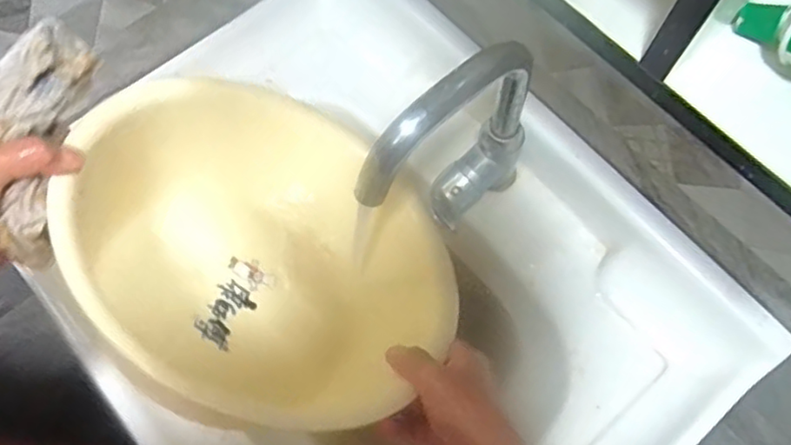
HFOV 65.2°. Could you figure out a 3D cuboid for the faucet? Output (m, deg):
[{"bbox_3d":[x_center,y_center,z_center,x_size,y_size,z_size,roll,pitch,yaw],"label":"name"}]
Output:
[{"bbox_3d":[0.043,-0.047,0.505,0.170,0.219,0.039,-38,74,-14],"label":"faucet"}]

